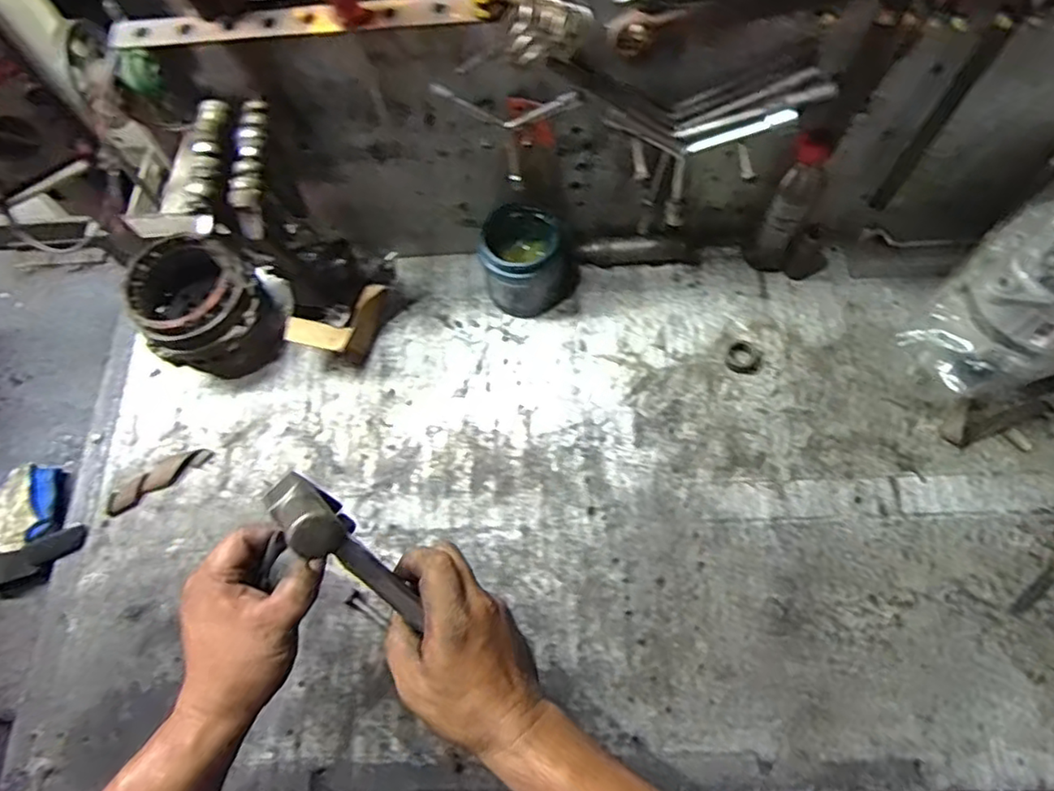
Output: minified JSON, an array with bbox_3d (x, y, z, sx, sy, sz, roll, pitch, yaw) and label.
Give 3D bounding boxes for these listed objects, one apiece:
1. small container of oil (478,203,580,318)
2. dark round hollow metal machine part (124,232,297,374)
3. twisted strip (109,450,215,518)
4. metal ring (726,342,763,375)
[{"bbox_3d":[0.001,-0.155,0.737,0.100,0.097,0.093,-18,67,-5],"label":"small container of oil"},{"bbox_3d":[-0.351,-0.102,0.719,0.128,0.128,0.137,-1,67,3],"label":"dark round hollow metal machine part"},{"bbox_3d":[-0.404,0.089,0.706,0.117,0.007,0.033,-31,68,-10],"label":"twisted strip"},{"bbox_3d":[0.240,-0.041,0.707,0.038,0.009,0.034,29,71,15],"label":"metal ring"}]

